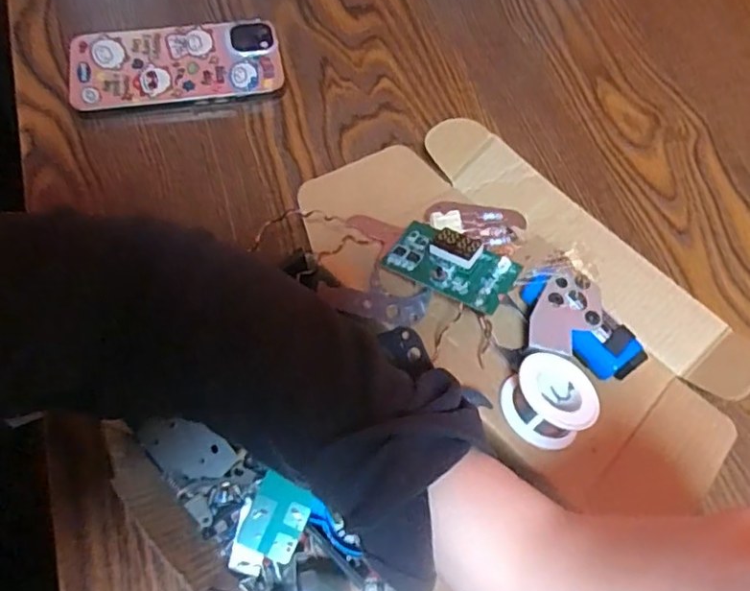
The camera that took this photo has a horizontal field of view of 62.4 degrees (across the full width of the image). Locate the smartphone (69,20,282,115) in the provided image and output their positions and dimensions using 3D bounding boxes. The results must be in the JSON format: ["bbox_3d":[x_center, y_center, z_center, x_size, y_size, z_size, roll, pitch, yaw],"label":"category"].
[{"bbox_3d":[-0.144,-0.167,0.449,0.146,0.012,0.076,-8,66,-7],"label":"smartphone"}]

